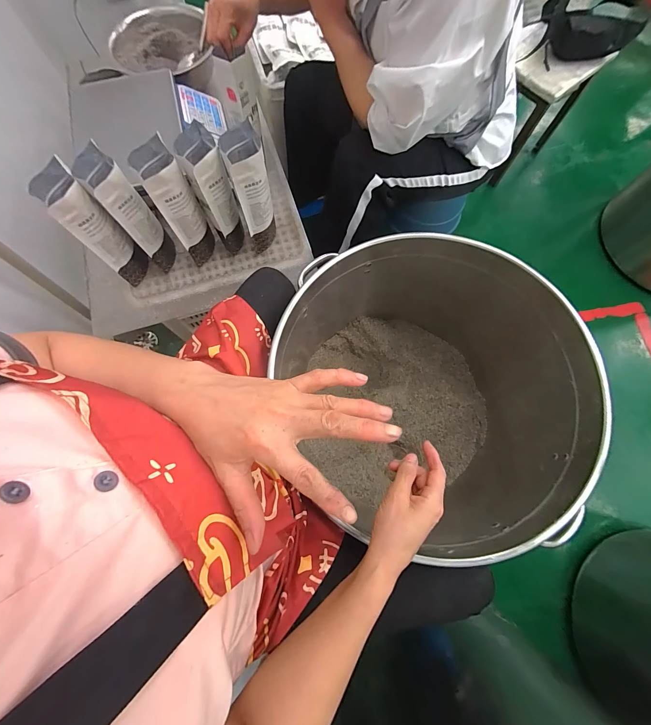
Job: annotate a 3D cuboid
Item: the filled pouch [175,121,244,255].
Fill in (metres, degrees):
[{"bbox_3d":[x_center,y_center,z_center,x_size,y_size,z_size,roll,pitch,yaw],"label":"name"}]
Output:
[{"bbox_3d":[-0.209,-0.323,0.587,0.072,0.204,0.100,-25,77,-7],"label":"filled pouch"}]

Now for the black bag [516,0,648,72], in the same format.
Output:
[{"bbox_3d":[0.693,-0.889,0.813,0.299,0.122,0.052,-1,76,-1],"label":"black bag"}]

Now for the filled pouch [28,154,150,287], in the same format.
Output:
[{"bbox_3d":[-0.416,-0.243,0.577,0.063,0.232,0.087,-38,79,-10],"label":"filled pouch"}]

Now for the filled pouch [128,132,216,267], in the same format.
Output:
[{"bbox_3d":[-0.276,-0.290,0.592,0.066,0.225,0.089,-32,78,-9],"label":"filled pouch"}]

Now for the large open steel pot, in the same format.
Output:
[{"bbox_3d":[0.173,0.068,0.659,0.511,0.400,0.493,0,76,-1],"label":"large open steel pot"}]

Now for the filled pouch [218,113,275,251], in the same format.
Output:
[{"bbox_3d":[-0.138,-0.327,0.599,0.068,0.216,0.096,-18,77,-6],"label":"filled pouch"}]

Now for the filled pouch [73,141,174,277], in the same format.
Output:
[{"bbox_3d":[-0.361,-0.273,0.584,0.060,0.222,0.099,-40,80,-10],"label":"filled pouch"}]

